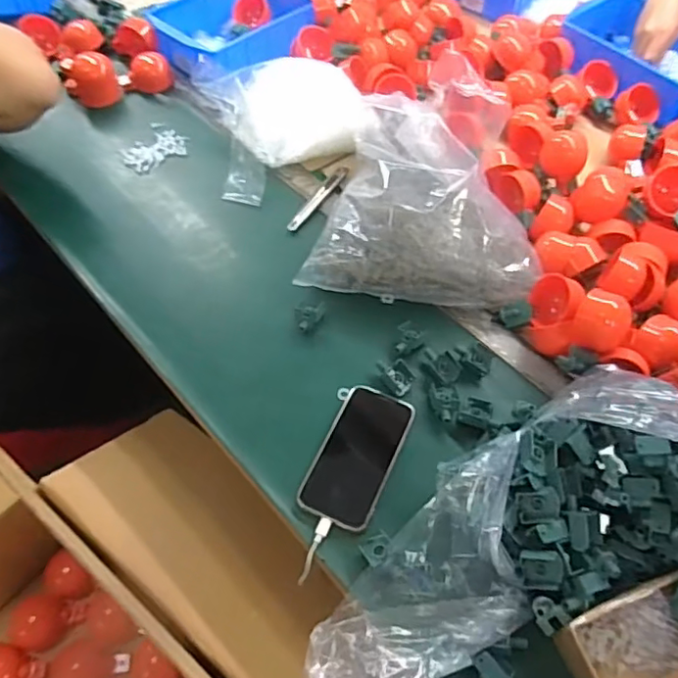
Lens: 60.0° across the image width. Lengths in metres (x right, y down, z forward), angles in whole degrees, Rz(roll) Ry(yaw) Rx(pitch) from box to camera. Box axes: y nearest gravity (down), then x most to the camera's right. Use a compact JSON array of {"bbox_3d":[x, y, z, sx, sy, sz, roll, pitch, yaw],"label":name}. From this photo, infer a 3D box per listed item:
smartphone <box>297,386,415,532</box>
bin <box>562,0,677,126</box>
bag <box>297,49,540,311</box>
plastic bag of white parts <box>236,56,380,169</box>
[{"bbox_3d":[0.020,0.116,0.602,0.076,0.007,0.147,21,57,12],"label":"smartphone"},{"bbox_3d":[0.500,-0.463,0.950,0.195,0.063,0.249,-36,64,-23],"label":"bin"},{"bbox_3d":[0.118,-0.205,0.745,0.271,0.140,0.293,8,56,4],"label":"bag"},{"bbox_3d":[-0.036,-0.328,0.865,0.213,0.062,0.190,7,55,3],"label":"plastic bag of white parts"}]

